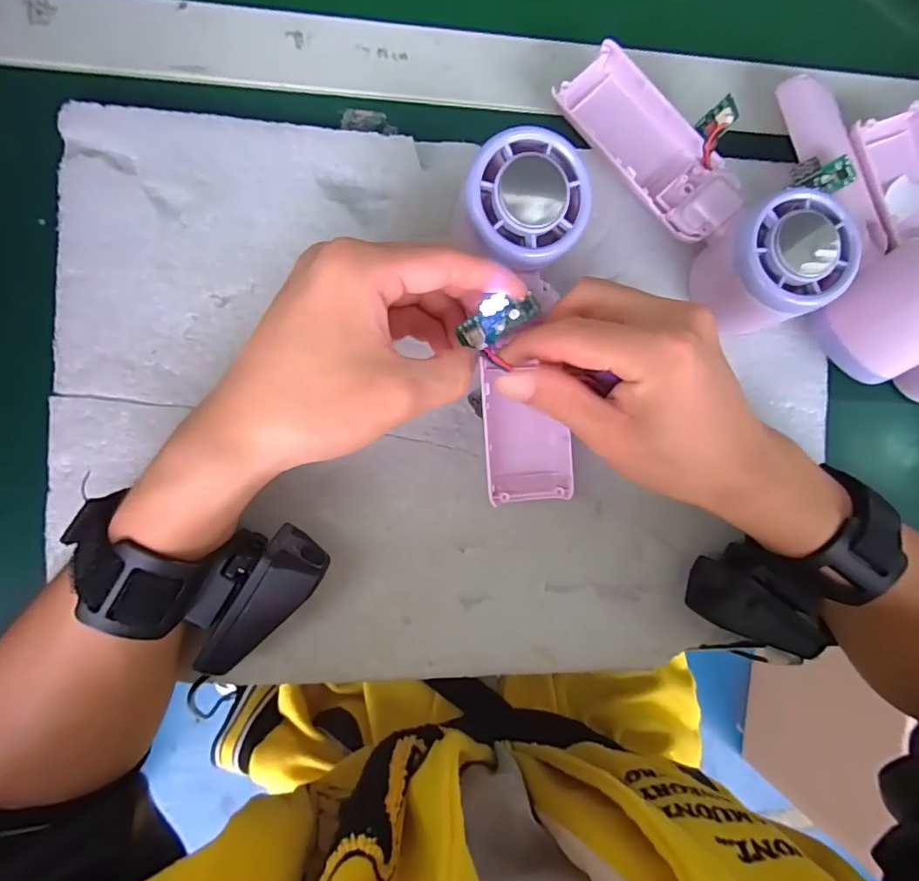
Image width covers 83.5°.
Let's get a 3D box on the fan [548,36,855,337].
[{"bbox_3d":[0.118,-0.128,0.256,0.059,0.058,0.162,-36,94,-6],"label":"fan"}]

